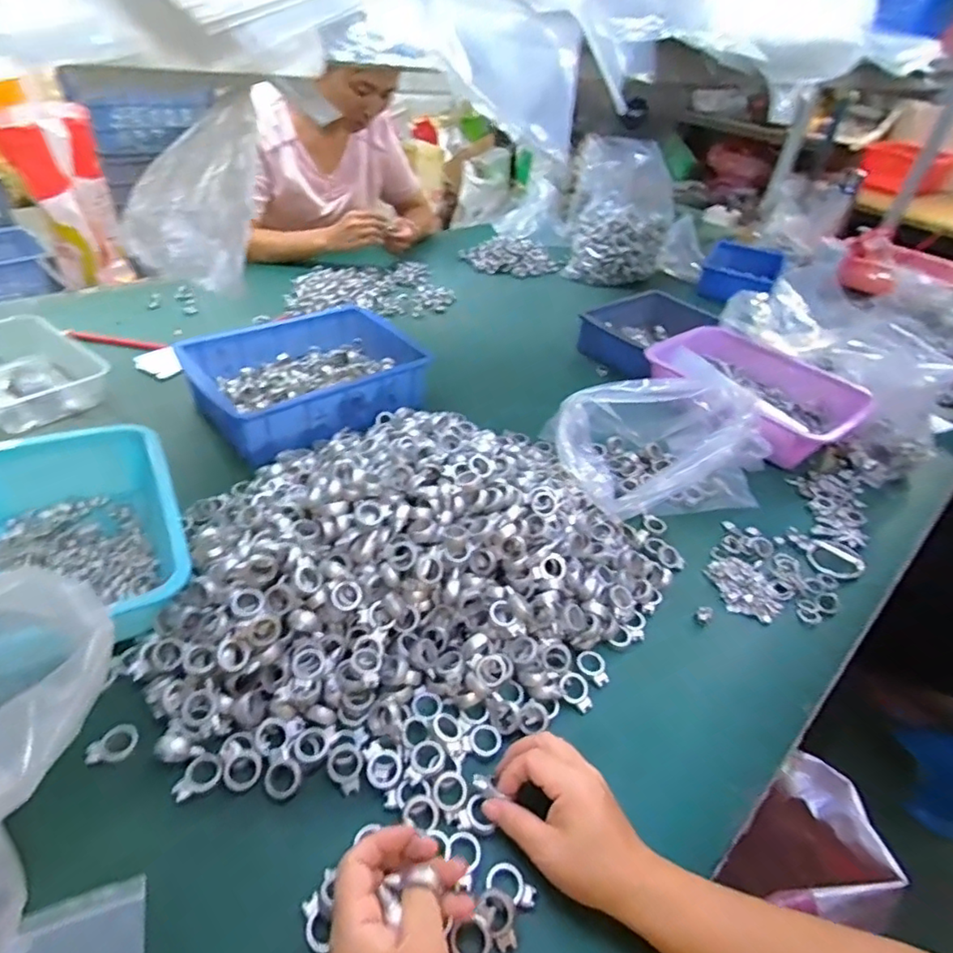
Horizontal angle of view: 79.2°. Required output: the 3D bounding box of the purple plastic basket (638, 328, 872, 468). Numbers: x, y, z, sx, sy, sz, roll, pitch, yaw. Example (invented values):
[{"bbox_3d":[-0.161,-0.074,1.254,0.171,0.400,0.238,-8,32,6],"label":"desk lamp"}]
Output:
[{"bbox_3d":[0.414,-0.128,0.860,0.169,0.077,0.281,-18,46,-28],"label":"purple plastic basket"}]

